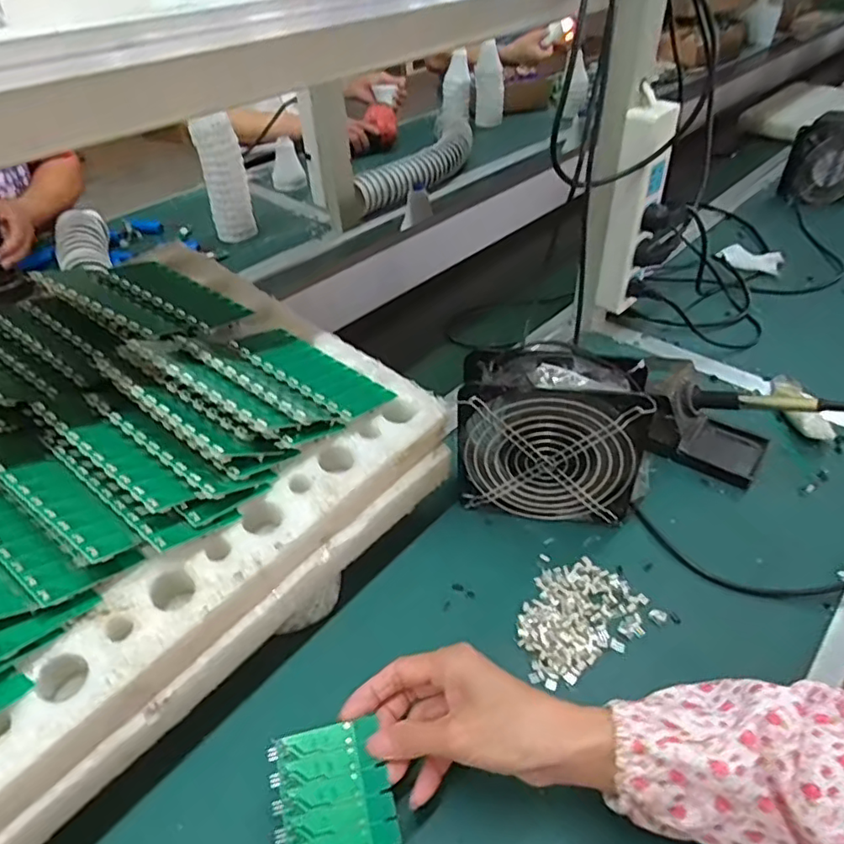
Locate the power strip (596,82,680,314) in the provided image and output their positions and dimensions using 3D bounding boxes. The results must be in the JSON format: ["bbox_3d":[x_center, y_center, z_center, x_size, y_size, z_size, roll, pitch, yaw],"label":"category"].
[{"bbox_3d":[0.231,-0.235,0.667,0.062,0.218,0.049,18,46,20],"label":"power strip"}]

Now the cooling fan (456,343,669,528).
[{"bbox_3d":[0.112,0.014,0.510,0.158,0.148,0.064,8,42,12],"label":"cooling fan"}]

